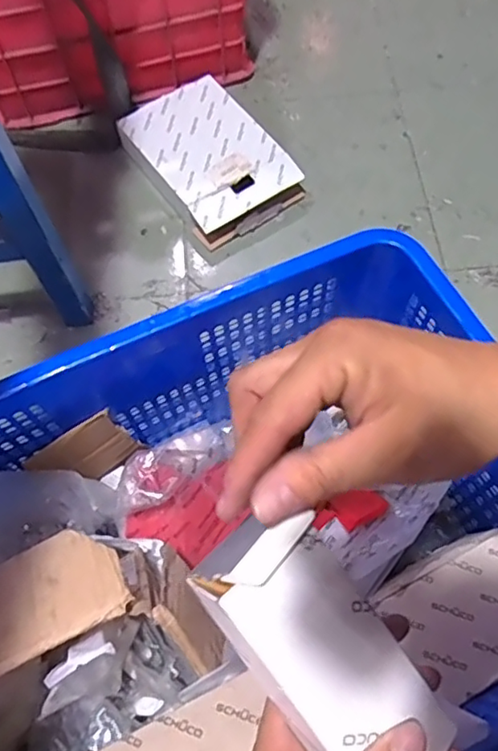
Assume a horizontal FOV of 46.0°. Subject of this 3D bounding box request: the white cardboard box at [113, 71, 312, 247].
[{"bbox_3d":[-0.066,-0.365,0.985,0.196,0.057,0.291,-34,68,-13],"label":"white cardboard box"}]

